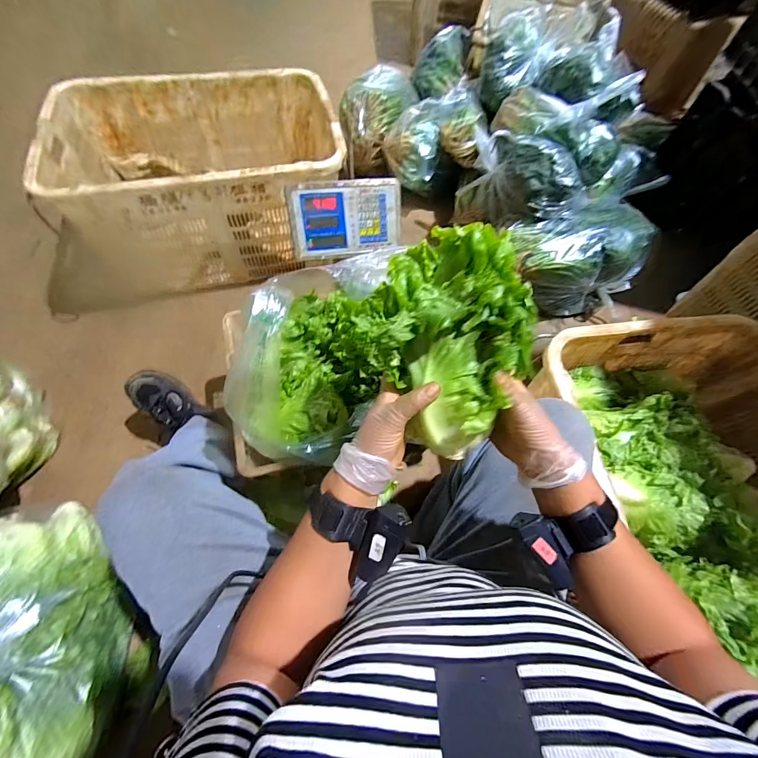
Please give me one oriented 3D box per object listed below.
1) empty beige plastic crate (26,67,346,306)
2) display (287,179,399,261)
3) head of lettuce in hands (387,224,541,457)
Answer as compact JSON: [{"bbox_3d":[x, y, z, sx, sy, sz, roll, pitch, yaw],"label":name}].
[{"bbox_3d":[-0.466,-0.560,0.988,0.683,0.324,0.458,-11,65,-9],"label":"empty beige plastic crate"},{"bbox_3d":[-0.074,-0.355,0.764,0.236,0.146,0.060,-9,28,-9],"label":"display"},{"bbox_3d":[0.090,-0.039,0.360,0.131,0.120,0.232,-8,90,21],"label":"head of lettuce in hands"}]

